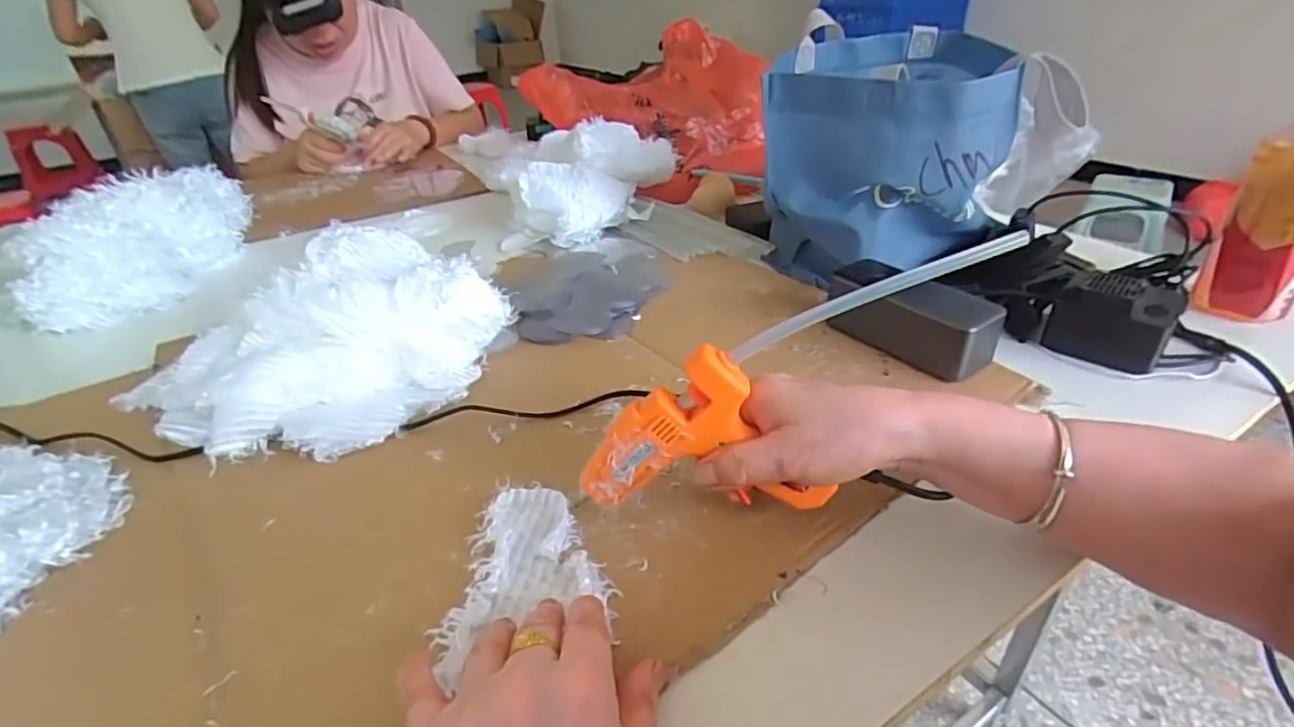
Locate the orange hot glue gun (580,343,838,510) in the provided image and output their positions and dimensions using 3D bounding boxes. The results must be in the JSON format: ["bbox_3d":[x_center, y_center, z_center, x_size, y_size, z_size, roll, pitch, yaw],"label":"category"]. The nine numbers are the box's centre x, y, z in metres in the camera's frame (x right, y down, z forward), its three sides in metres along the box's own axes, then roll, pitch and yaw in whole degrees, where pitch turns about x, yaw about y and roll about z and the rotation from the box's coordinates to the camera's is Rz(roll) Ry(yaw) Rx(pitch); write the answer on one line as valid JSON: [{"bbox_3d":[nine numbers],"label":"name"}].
[{"bbox_3d":[0.031,0.035,0.343,0.133,0.085,0.026,-1,33,5],"label":"orange hot glue gun"}]

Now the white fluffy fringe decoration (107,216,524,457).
[{"bbox_3d":[-0.233,-0.022,0.487,0.171,0.084,0.246,21,40,31],"label":"white fluffy fringe decoration"}]

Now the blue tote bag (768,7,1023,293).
[{"bbox_3d":[0.221,-0.193,0.613,0.200,0.200,0.187,8,35,15],"label":"blue tote bag"}]

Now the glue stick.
[{"bbox_3d":[0.118,-0.036,0.324,0.158,0.015,0.008,-22,33,4],"label":"glue stick"}]

